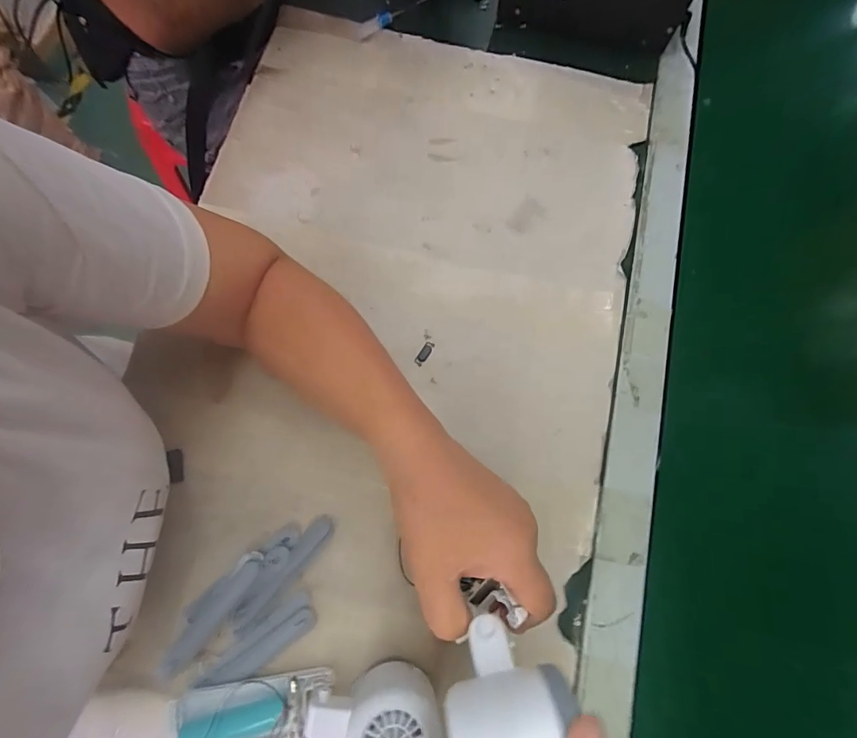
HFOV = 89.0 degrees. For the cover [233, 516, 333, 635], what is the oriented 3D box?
[{"bbox_3d":[-0.108,0.153,0.327,0.018,0.009,0.095,40,77,7],"label":"cover"}]

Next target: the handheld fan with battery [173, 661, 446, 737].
[{"bbox_3d":[-0.076,0.233,0.289,0.172,0.052,0.058,-5,76,10],"label":"handheld fan with battery"}]

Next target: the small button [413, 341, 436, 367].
[{"bbox_3d":[-0.004,-0.013,0.379,0.008,0.004,0.024,32,77,7],"label":"small button"}]

